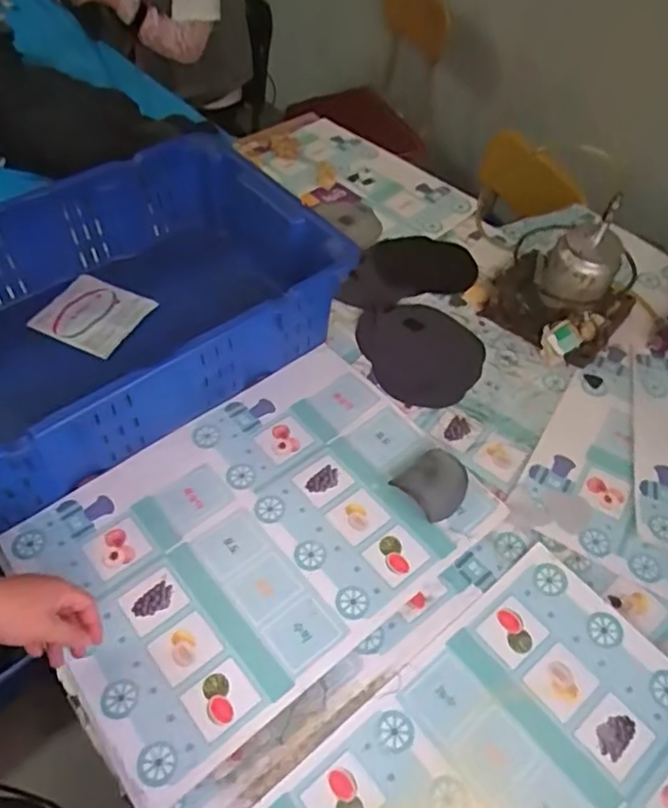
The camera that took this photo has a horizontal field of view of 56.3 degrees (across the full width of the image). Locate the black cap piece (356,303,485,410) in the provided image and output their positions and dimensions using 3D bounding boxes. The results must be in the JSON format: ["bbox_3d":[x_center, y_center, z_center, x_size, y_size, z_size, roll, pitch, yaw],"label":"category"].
[{"bbox_3d":[0.154,-0.090,1.030,0.195,0.019,0.216,-11,52,-12],"label":"black cap piece"}]

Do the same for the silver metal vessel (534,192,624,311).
[{"bbox_3d":[0.387,-0.241,0.966,0.112,0.153,0.117,19,54,11],"label":"silver metal vessel"}]

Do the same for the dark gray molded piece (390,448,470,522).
[{"bbox_3d":[0.134,0.102,0.825,0.093,0.040,0.087,-35,61,-28],"label":"dark gray molded piece"}]

